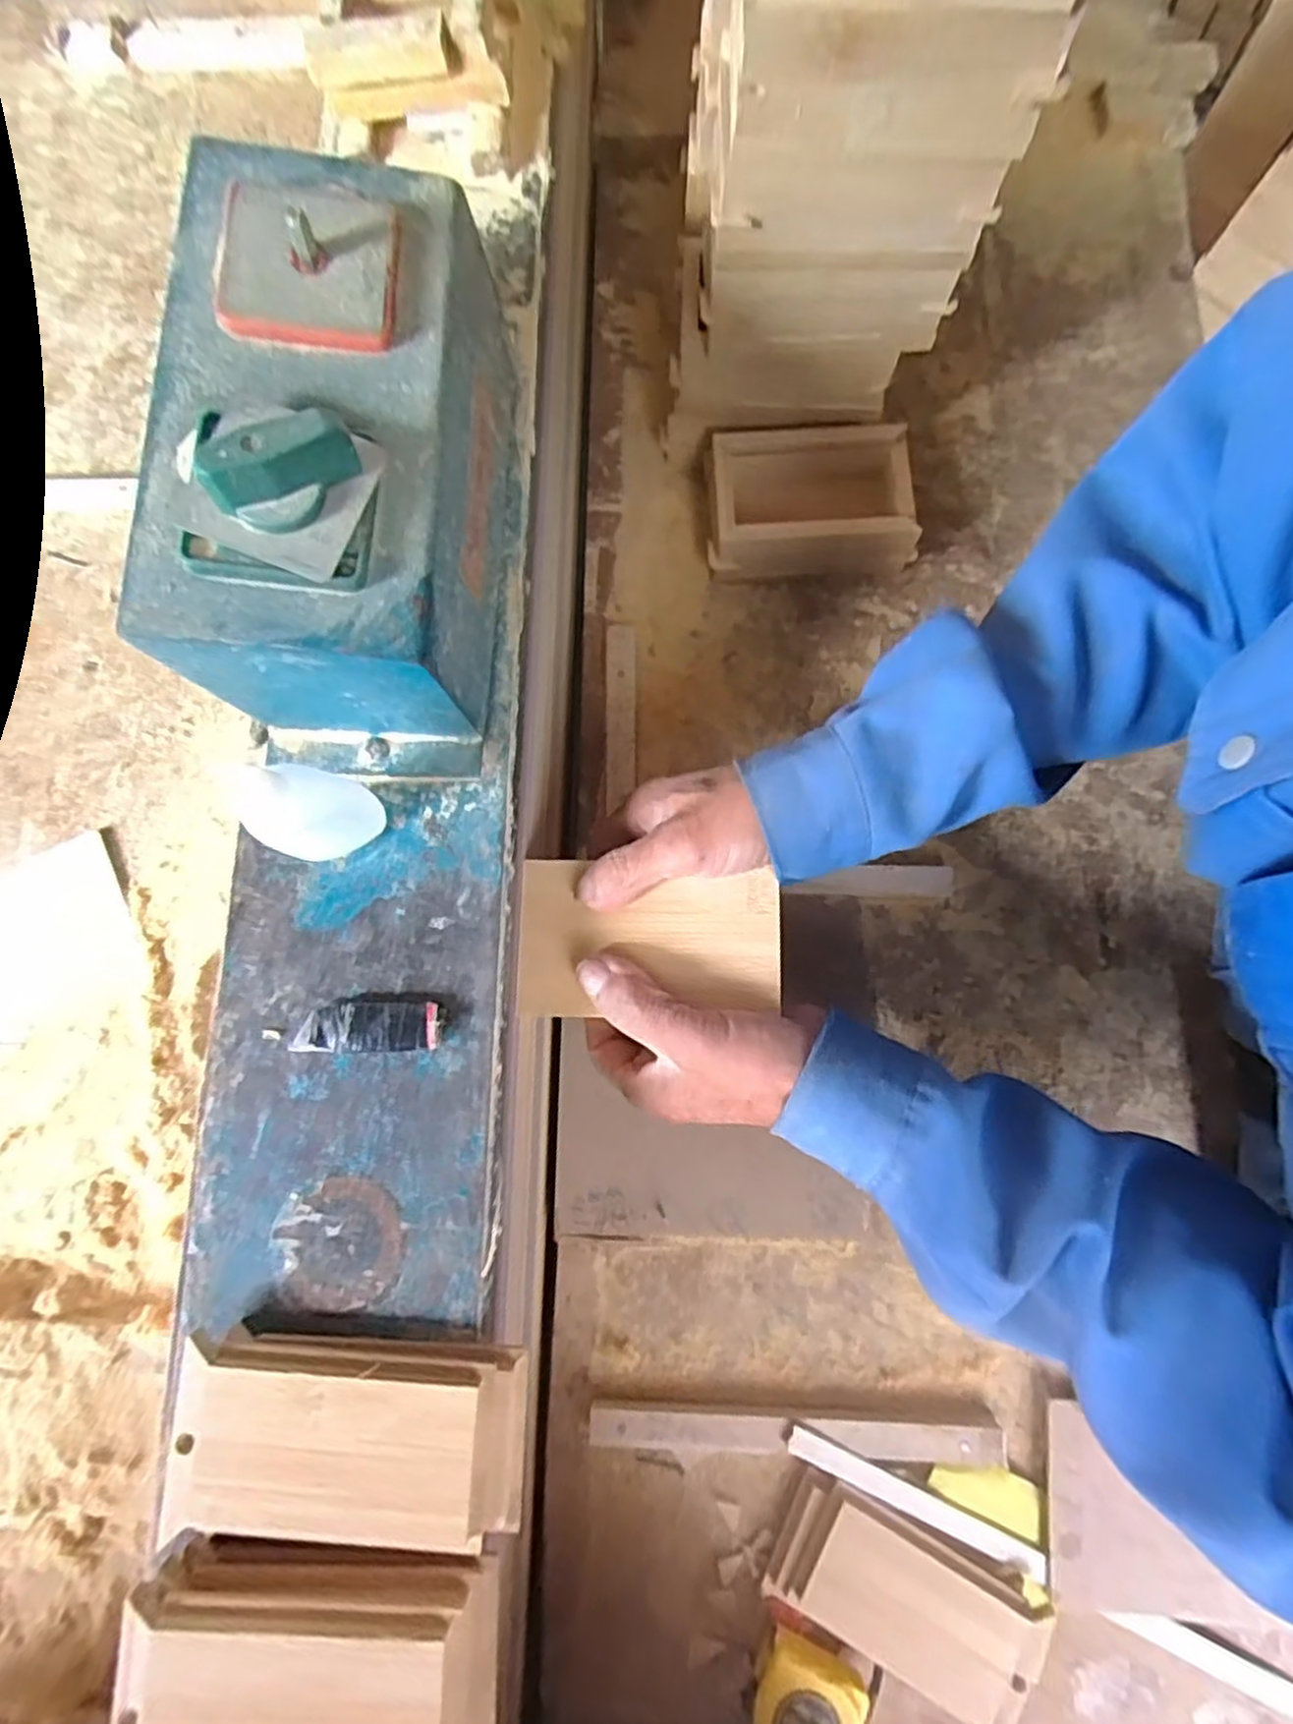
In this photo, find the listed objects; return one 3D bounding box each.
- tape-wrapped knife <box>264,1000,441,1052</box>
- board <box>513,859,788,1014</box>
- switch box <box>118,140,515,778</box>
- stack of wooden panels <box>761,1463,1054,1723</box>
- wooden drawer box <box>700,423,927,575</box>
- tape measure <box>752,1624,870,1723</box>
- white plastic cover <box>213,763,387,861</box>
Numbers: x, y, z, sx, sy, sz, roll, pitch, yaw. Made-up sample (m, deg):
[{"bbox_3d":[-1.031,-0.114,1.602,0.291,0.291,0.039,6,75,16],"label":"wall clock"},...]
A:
[{"bbox_3d":[-0.128,0.072,0.319,0.076,0.009,0.021,-1,80,2],"label":"tape-wrapped knife"},{"bbox_3d":[0.002,0.037,0.357,0.125,0.010,0.072,1,80,0],"label":"board"},{"bbox_3d":[-0.121,-0.160,0.302,0.105,0.116,0.220,2,80,2],"label":"switch box"},{"bbox_3d":[0.140,0.396,0.394,0.133,0.029,0.069,24,81,5],"label":"stack of wooden panels"},{"bbox_3d":[0.107,-0.239,0.491,0.132,0.056,0.083,-3,80,0],"label":"wooden drawer box"},{"bbox_3d":[0.087,0.448,0.390,0.054,0.026,0.052,17,81,4],"label":"tape measure"},{"bbox_3d":[-0.136,-0.020,0.297,0.031,0.077,0.036,19,81,5],"label":"white plastic cover"}]

